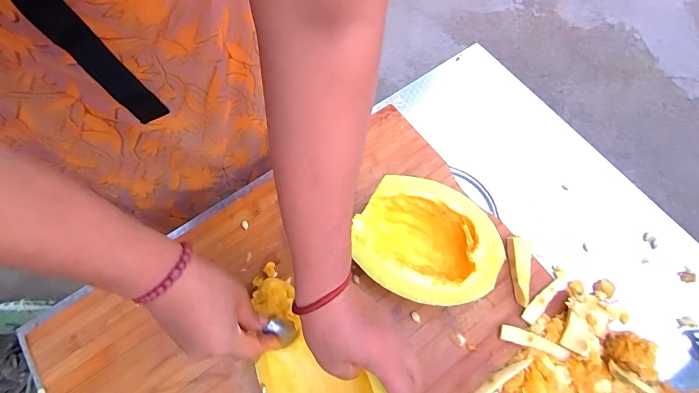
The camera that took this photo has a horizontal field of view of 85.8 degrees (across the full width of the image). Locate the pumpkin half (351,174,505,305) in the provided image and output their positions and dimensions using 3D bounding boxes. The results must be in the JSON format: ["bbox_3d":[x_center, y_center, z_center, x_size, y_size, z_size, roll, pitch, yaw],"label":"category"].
[{"bbox_3d":[0.090,0.060,0.463,0.163,0.075,0.128,20,69,7],"label":"pumpkin half"}]

